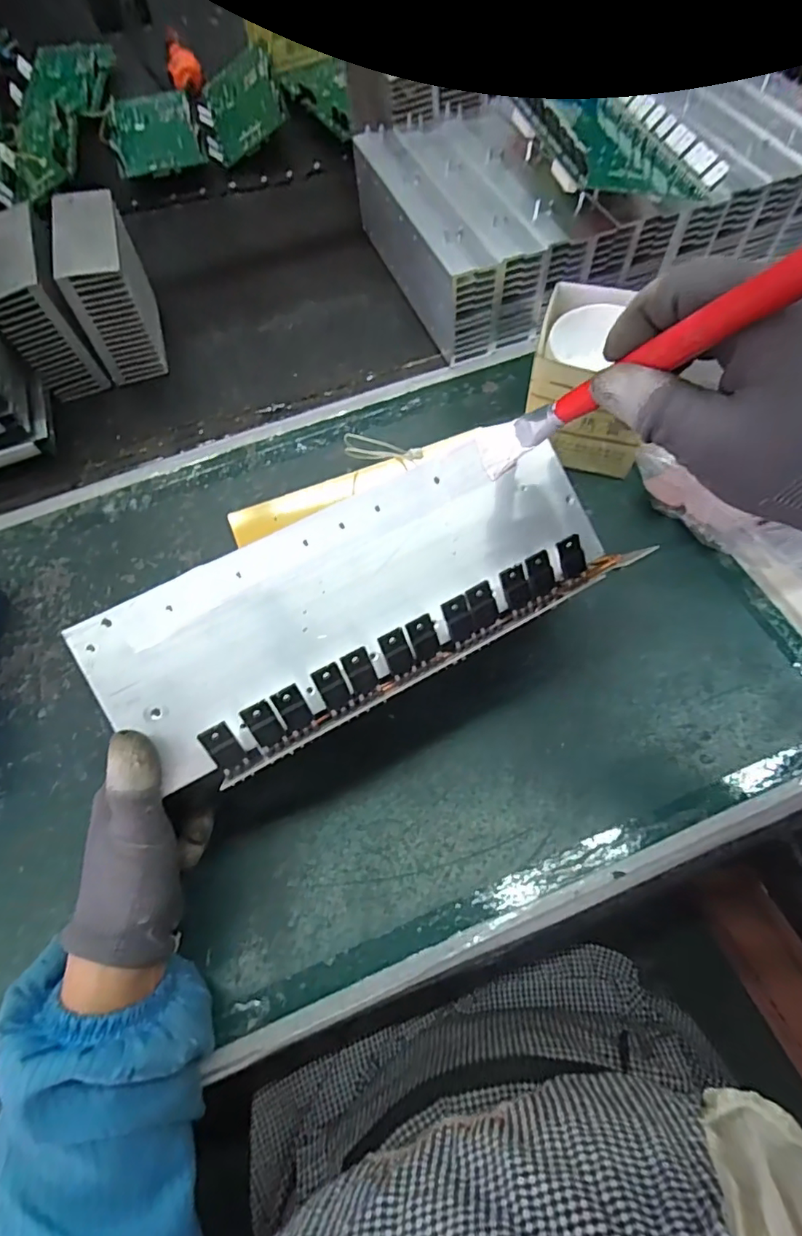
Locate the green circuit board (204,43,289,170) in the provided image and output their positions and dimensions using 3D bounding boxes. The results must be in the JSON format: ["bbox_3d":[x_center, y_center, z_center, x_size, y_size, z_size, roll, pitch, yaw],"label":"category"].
[{"bbox_3d":[-0.248,-0.803,0.836,0.119,0.021,0.224,-24,68,18],"label":"green circuit board"}]

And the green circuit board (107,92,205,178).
[{"bbox_3d":[-0.378,-0.735,0.822,0.126,0.022,0.216,-19,64,-6],"label":"green circuit board"}]

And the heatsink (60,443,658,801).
[{"bbox_3d":[-0.023,-0.010,0.314,0.288,0.045,0.118,-24,88,-11],"label":"heatsink"}]

